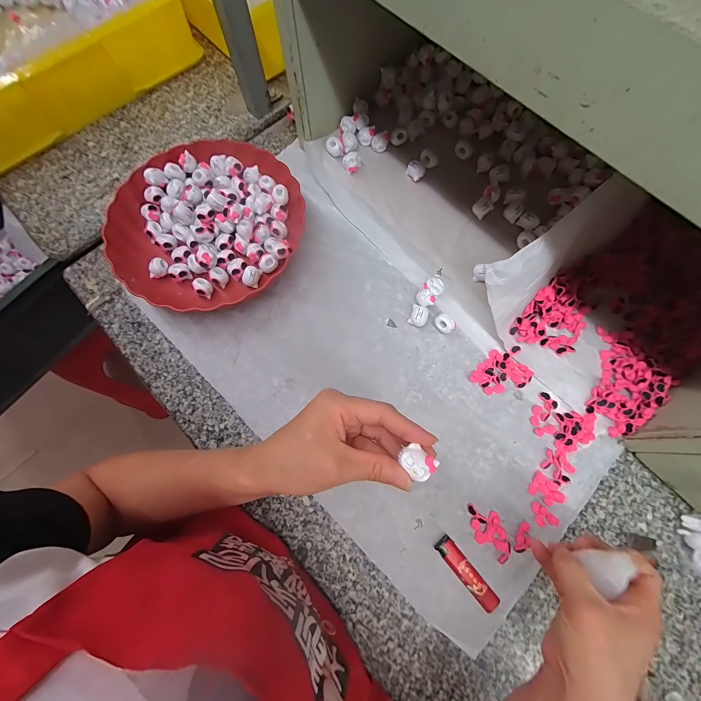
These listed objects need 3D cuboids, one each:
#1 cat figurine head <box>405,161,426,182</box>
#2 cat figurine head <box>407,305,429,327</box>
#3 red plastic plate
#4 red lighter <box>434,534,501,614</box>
[{"bbox_3d":[0.091,-0.249,0.443,0.020,0.014,0.024,-35,77,-8],"label":"cat figurine head"},{"bbox_3d":[0.086,-0.043,0.402,0.021,0.019,0.025,23,76,7],"label":"cat figurine head"},{"bbox_3d":[-0.187,-0.167,0.423,0.235,0.050,0.218,0,75,1],"label":"red plastic plate"},{"bbox_3d":[0.120,0.230,0.330,0.019,0.011,0.076,-39,78,-9],"label":"red lighter"}]

